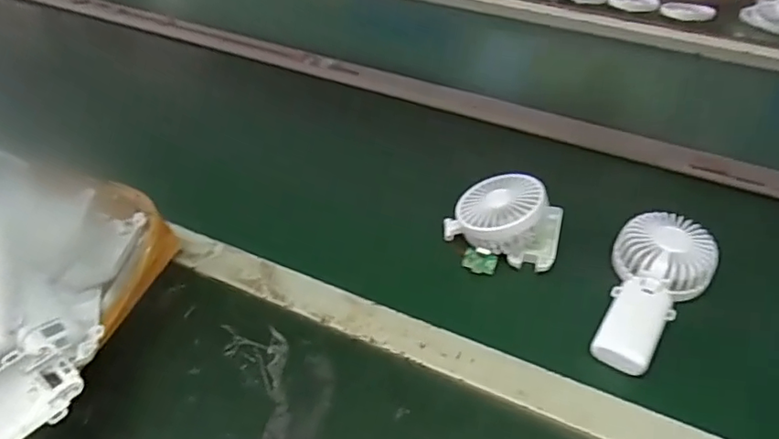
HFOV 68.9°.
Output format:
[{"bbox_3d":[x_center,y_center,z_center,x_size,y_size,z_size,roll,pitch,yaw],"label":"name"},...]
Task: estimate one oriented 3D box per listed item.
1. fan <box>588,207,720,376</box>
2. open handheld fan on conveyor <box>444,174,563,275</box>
[{"bbox_3d":[0.236,0.059,0.515,0.090,0.035,0.179,27,49,25],"label":"fan"},{"bbox_3d":[0.117,-0.004,0.568,0.113,0.053,0.099,12,42,12],"label":"open handheld fan on conveyor"}]

